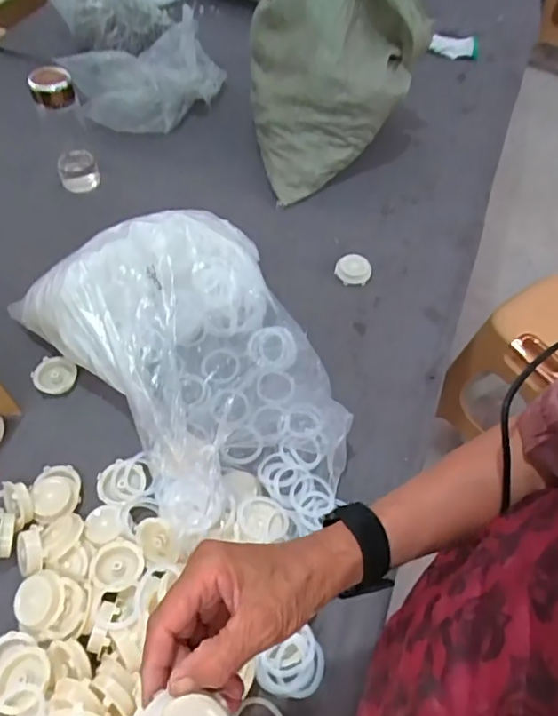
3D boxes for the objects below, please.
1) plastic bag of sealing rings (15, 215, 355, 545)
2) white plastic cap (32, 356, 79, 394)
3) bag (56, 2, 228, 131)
[{"bbox_3d":[-0.107,0.012,0.704,0.343,0.136,0.477,-24,60,-18],"label":"plastic bag of sealing rings"},{"bbox_3d":[-0.318,0.024,0.769,0.059,0.014,0.055,15,61,-8],"label":"white plastic cap"},{"bbox_3d":[-0.258,-0.575,1.112,0.301,0.144,0.167,-34,64,-23],"label":"bag"}]

